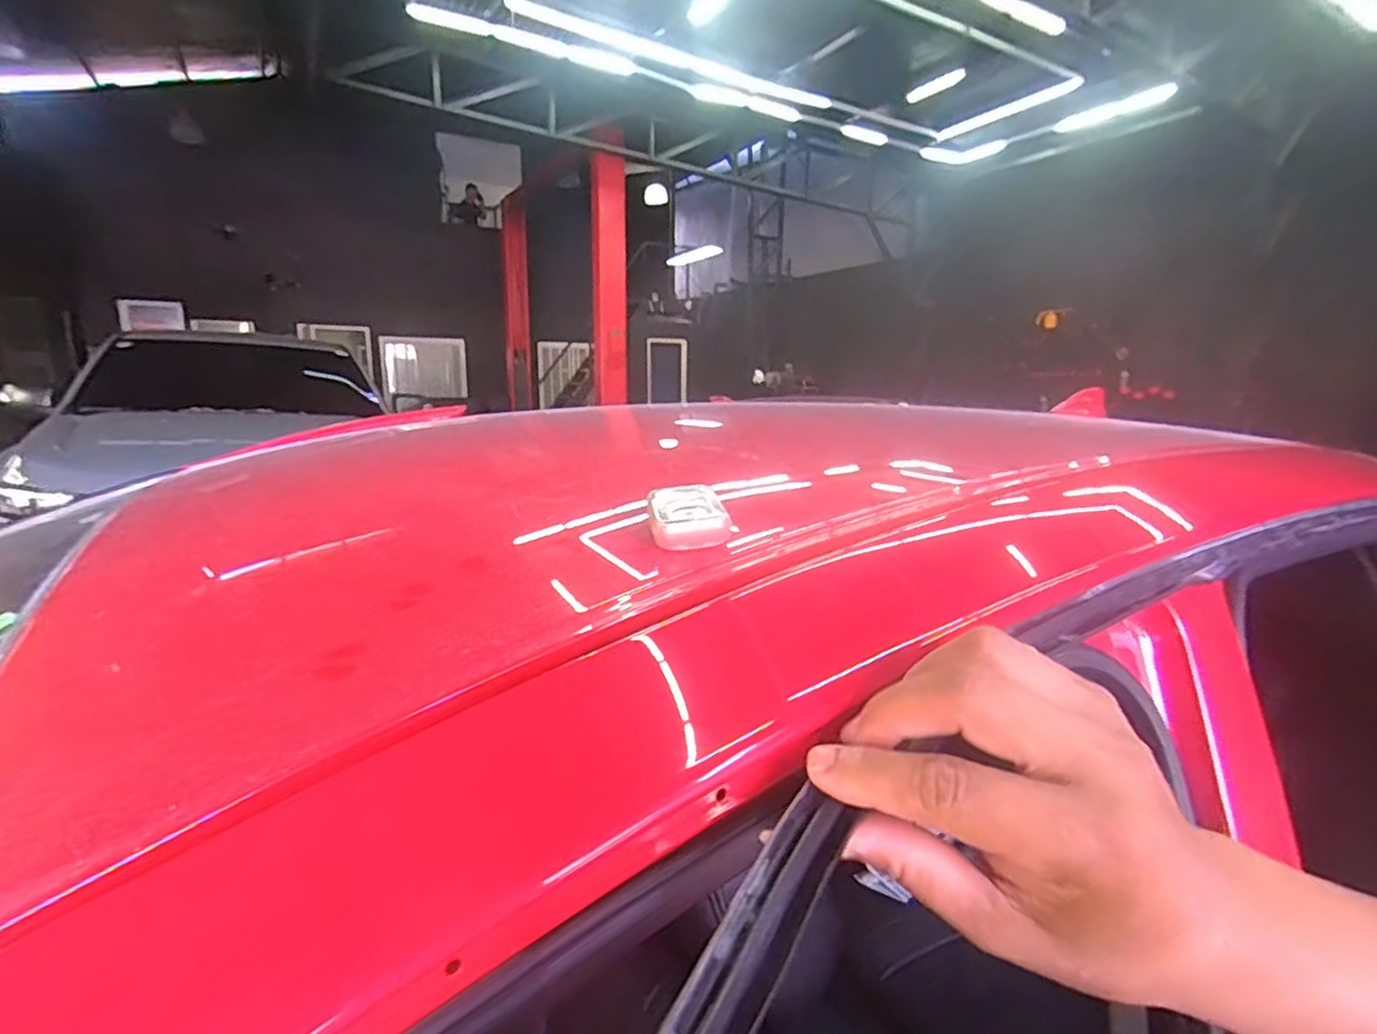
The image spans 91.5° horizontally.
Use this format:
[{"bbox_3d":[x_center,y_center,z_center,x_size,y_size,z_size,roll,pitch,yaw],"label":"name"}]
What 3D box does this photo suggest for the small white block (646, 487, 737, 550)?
[{"bbox_3d":[-0.002,0.000,0.367,0.041,0.026,0.055,-2,12,-10],"label":"small white block"}]

